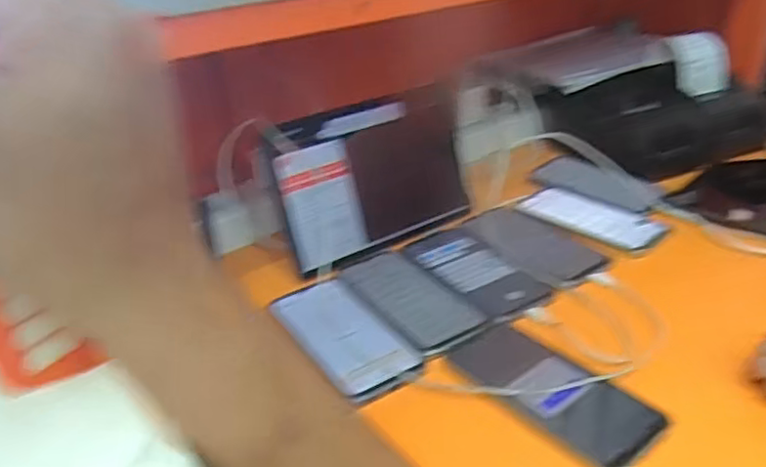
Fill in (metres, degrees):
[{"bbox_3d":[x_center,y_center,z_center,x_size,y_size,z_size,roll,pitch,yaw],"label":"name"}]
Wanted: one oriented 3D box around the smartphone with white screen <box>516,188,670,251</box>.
[{"bbox_3d":[0.247,-0.021,0.750,0.078,0.008,0.165,-27,36,-37],"label":"smartphone with white screen"}]

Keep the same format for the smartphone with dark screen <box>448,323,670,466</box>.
[{"bbox_3d":[0.132,0.122,0.505,0.076,0.006,0.163,-24,34,-33],"label":"smartphone with dark screen"}]

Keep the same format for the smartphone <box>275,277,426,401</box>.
[{"bbox_3d":[-0.041,0.085,0.583,0.083,0.011,0.174,-18,31,-25],"label":"smartphone"}]

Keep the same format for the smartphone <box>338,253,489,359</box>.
[{"bbox_3d":[0.024,0.062,0.632,0.078,0.007,0.178,-17,31,-24],"label":"smartphone"}]

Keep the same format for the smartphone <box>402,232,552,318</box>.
[{"bbox_3d":[0.095,0.037,0.667,0.078,0.008,0.168,-18,31,-25],"label":"smartphone"}]

